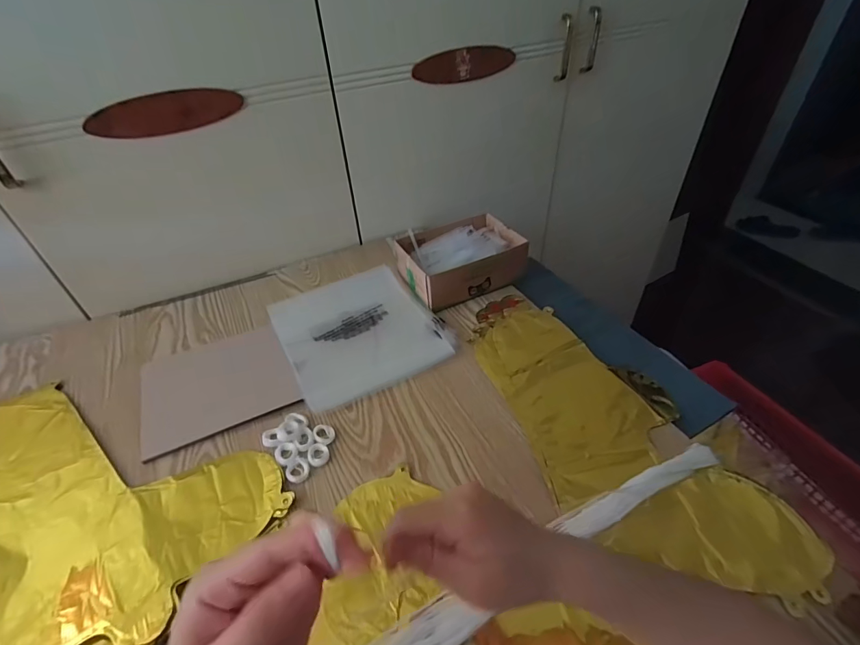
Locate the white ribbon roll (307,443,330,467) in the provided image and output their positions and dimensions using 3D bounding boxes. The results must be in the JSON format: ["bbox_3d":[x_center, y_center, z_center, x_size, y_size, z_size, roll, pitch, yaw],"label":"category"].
[{"bbox_3d":[-0.125,0.147,0.473,0.023,0.004,0.026,-15,43,-12],"label":"white ribbon roll"}]

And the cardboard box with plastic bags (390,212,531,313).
[{"bbox_3d":[0.044,-0.106,0.686,0.188,0.059,0.146,-20,45,-18],"label":"cardboard box with plastic bags"}]

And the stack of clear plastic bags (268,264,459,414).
[{"bbox_3d":[-0.102,0.008,0.616,0.208,0.021,0.217,-22,45,-20],"label":"stack of clear plastic bags"}]

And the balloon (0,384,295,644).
[{"bbox_3d":[-0.364,0.169,0.459,0.391,0.009,0.236,25,49,27],"label":"balloon"}]

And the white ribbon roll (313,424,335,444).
[{"bbox_3d":[-0.123,0.129,0.492,0.023,0.006,0.028,-29,48,-26],"label":"white ribbon roll"}]

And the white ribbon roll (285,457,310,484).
[{"bbox_3d":[-0.143,0.161,0.459,0.025,0.005,0.026,-2,42,2],"label":"white ribbon roll"}]

